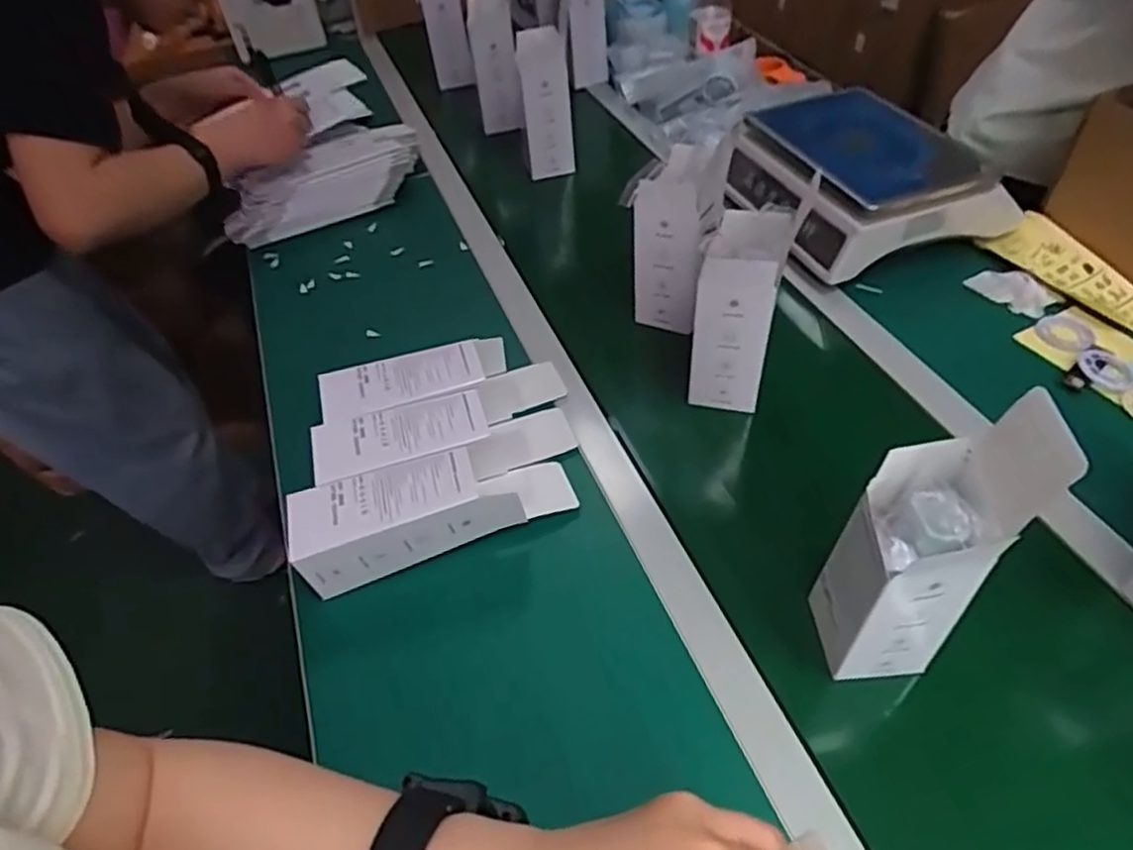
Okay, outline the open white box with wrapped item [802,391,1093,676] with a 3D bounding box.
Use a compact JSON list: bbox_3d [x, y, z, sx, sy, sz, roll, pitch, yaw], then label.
[{"bbox_3d":[0.241,0.087,0.476,0.094,0.232,0.077,-4,48,2],"label":"open white box with wrapped item"}]

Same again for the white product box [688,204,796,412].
[{"bbox_3d":[0.169,-0.111,0.694,0.073,0.191,0.078,10,50,14],"label":"white product box"}]

